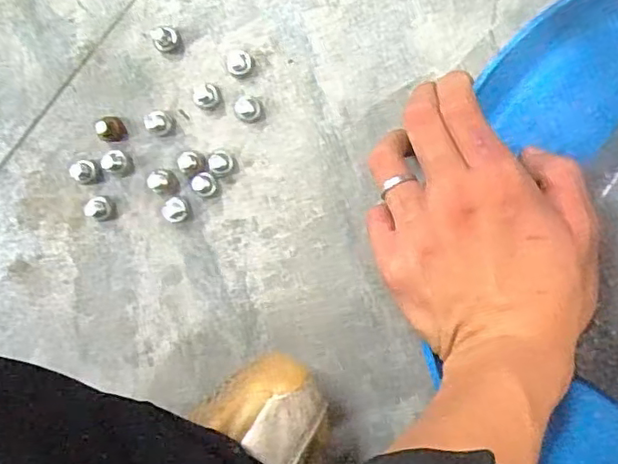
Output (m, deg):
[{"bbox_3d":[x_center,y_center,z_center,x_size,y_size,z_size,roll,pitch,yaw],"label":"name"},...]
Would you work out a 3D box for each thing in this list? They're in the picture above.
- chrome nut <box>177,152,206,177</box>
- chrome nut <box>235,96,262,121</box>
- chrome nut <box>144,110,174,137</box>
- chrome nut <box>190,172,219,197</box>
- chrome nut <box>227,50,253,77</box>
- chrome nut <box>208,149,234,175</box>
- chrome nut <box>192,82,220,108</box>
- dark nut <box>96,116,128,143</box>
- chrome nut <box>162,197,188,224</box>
[{"bbox_3d":[-0.064,-0.038,0.339,0.013,0.011,0.013,-11,91,9],"label":"chrome nut"},{"bbox_3d":[-0.033,-0.067,0.335,0.012,0.009,0.014,24,95,7],"label":"chrome nut"},{"bbox_3d":[-0.084,-0.061,0.341,0.015,0.012,0.013,19,95,7],"label":"chrome nut"},{"bbox_3d":[-0.057,-0.026,0.338,0.011,0.013,0.013,-10,91,9],"label":"chrome nut"},{"bbox_3d":[-0.038,-0.093,0.335,0.015,0.008,0.014,0,92,8],"label":"chrome nut"},{"bbox_3d":[-0.048,-0.039,0.336,0.011,0.013,0.013,-4,92,9],"label":"chrome nut"},{"bbox_3d":[-0.057,-0.075,0.338,0.014,0.009,0.014,0,92,8],"label":"chrome nut"},{"bbox_3d":[-0.110,-0.058,0.342,0.013,0.016,0.014,0,92,8],"label":"dark nut"},{"bbox_3d":[-0.074,-0.012,0.343,0.012,0.010,0.014,4,93,8],"label":"chrome nut"}]

